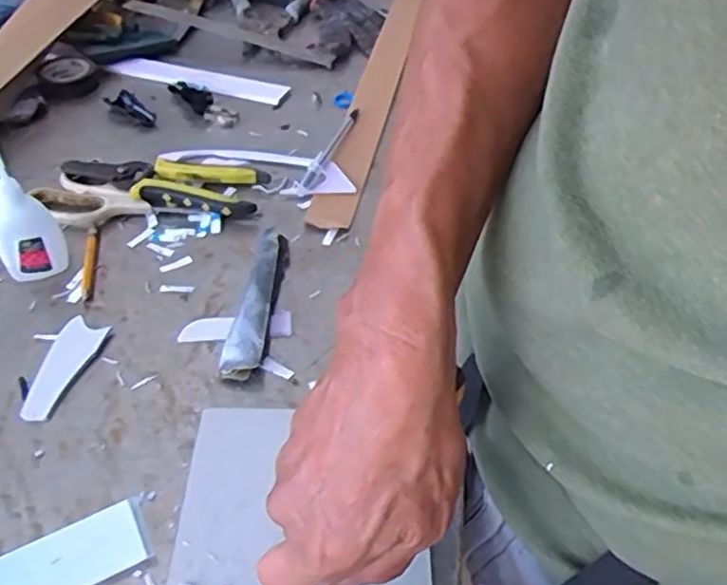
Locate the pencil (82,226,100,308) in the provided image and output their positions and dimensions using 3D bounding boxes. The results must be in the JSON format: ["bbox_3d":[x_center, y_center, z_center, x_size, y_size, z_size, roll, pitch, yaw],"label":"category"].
[{"bbox_3d":[-0.209,-0.025,0.534,0.009,0.009,0.087,-7,47,-10],"label":"pencil"}]

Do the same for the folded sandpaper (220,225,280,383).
[{"bbox_3d":[-0.077,0.006,0.501,0.025,0.018,0.134,5,46,2],"label":"folded sandpaper"}]

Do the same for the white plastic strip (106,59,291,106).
[{"bbox_3d":[-0.175,-0.224,0.737,0.188,0.006,0.041,13,46,9],"label":"white plastic strip"}]

